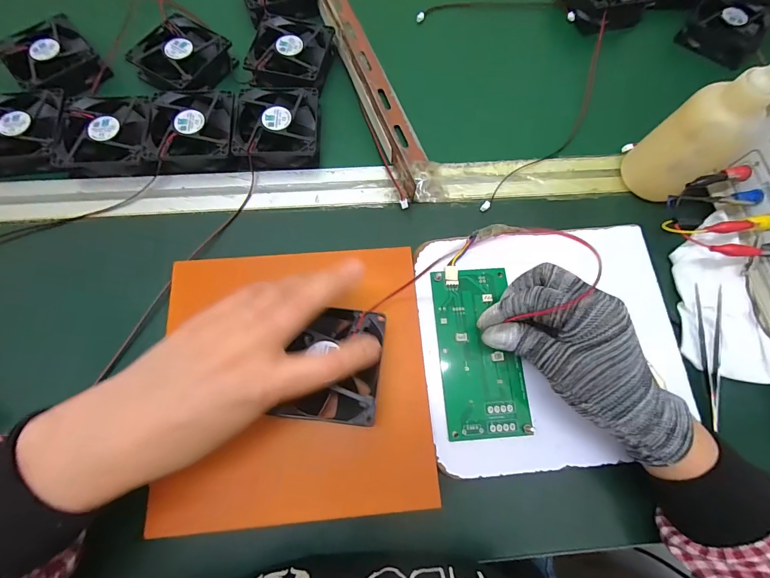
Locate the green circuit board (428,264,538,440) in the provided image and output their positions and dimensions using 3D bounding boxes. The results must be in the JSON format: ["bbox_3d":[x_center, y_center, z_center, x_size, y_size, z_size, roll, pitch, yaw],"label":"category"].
[{"bbox_3d":[0.076,0.048,0.290,0.064,0.007,0.134,-5,73,-4],"label":"green circuit board"}]

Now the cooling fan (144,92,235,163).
[{"bbox_3d":[-0.188,-0.158,0.357,0.080,0.025,0.083,-6,71,-4],"label":"cooling fan"}]

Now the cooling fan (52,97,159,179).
[{"bbox_3d":[-0.269,-0.149,0.352,0.081,0.028,0.080,-8,71,-5],"label":"cooling fan"}]

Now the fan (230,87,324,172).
[{"bbox_3d":[-0.107,-0.161,0.361,0.083,0.026,0.082,-4,71,-4],"label":"fan"}]

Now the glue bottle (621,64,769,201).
[{"bbox_3d":[0.277,-0.141,0.296,0.070,0.141,0.064,-29,74,-12],"label":"glue bottle"}]

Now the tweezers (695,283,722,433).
[{"bbox_3d":[0.272,0.054,0.299,0.016,0.013,0.118,11,71,2],"label":"tweezers"}]

